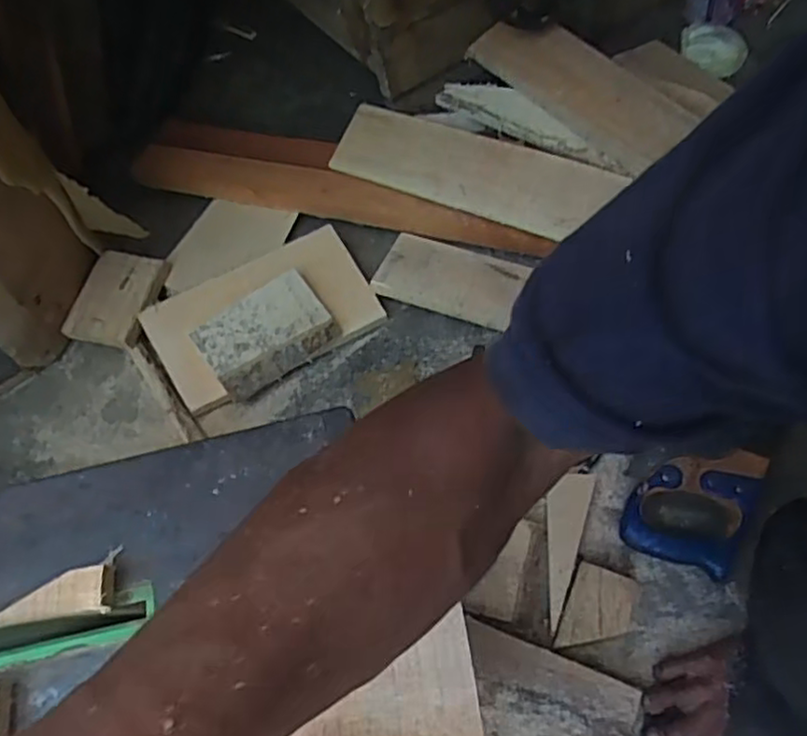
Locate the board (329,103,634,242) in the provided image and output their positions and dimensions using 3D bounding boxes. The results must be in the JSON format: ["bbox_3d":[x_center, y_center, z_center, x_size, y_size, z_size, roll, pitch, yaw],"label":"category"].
[{"bbox_3d":[0.077,-0.249,0.858,0.353,0.016,0.102,22,85,19],"label":"board"}]

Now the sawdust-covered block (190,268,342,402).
[{"bbox_3d":[-0.162,-0.041,0.809,0.146,0.039,0.096,-33,62,-15],"label":"sawdust-covered block"}]

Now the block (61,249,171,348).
[{"bbox_3d":[-0.363,-0.090,0.868,0.113,0.017,0.123,11,67,19],"label":"block"}]

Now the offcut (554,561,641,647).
[{"bbox_3d":[0.181,0.228,0.636,0.056,0.027,0.077,20,62,16],"label":"offcut"}]

